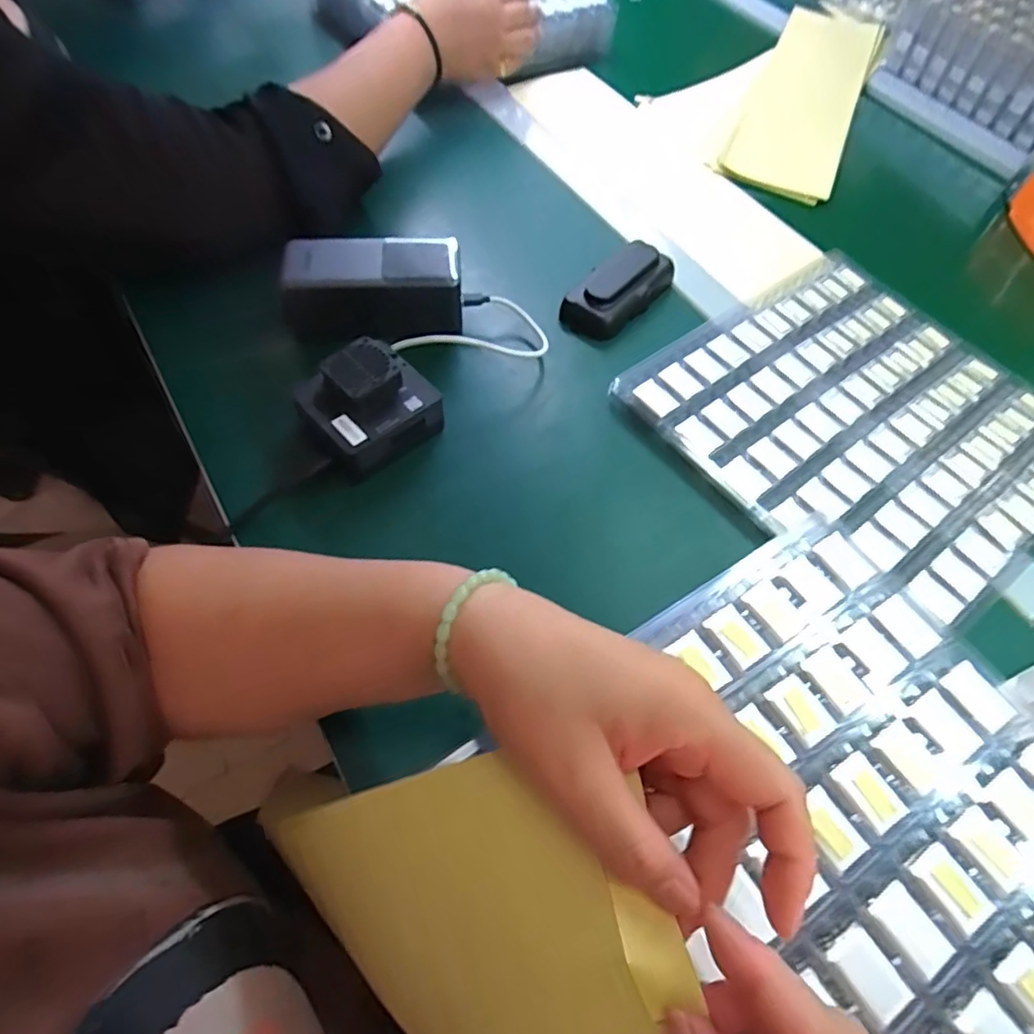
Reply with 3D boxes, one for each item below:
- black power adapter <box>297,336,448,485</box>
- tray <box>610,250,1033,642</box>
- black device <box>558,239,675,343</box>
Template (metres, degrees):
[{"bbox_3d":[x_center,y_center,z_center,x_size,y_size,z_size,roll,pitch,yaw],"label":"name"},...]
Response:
[{"bbox_3d":[-0.101,-0.073,0.420,0.080,0.056,0.075,-37,68,-22],"label":"black power adapter"},{"bbox_3d":[0.257,-0.070,0.452,0.263,0.025,0.264,-32,67,-21],"label":"tray"},{"bbox_3d":[0.083,-0.184,0.505,0.047,0.033,0.098,36,63,16],"label":"black device"}]

